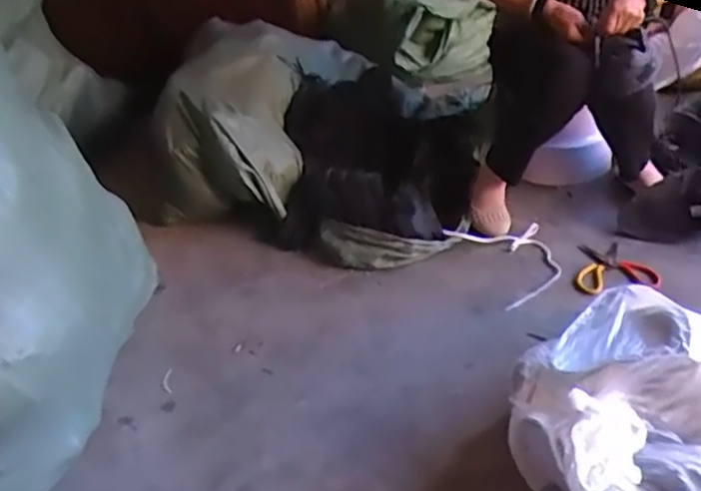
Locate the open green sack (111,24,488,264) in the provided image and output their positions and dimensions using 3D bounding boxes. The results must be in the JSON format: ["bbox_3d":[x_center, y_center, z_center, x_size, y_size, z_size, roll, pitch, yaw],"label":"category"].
[{"bbox_3d":[-0.075,-0.305,1.702,0.768,0.367,0.719,3,35,14],"label":"open green sack"}]

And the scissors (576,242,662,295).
[{"bbox_3d":[0.533,0.048,1.405,0.150,0.016,0.160,-10,34,-5],"label":"scissors"}]

